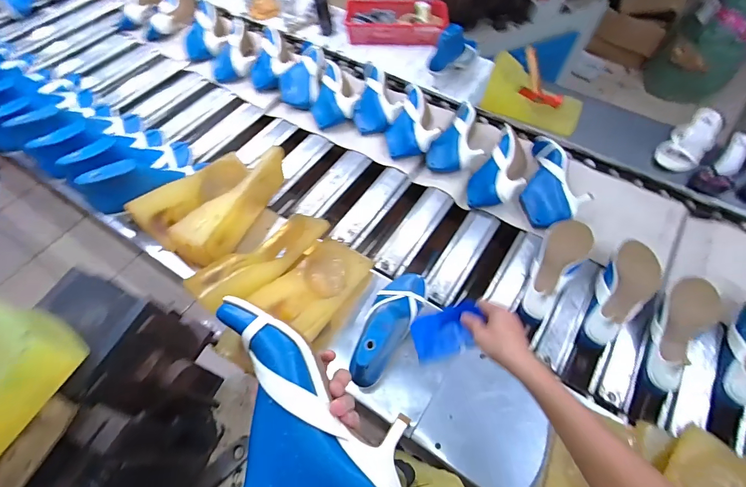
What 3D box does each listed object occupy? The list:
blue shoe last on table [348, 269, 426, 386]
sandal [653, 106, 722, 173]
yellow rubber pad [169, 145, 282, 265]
[{"bbox_3d":[0.032,0.148,0.702,0.091,0.102,0.267,22,36,12],"label":"blue shoe last on table"},{"bbox_3d":[0.841,-0.275,0.960,0.096,0.100,0.185,40,86,20],"label":"sandal"},{"bbox_3d":[-0.317,-0.087,0.838,0.074,0.117,0.313,23,63,13],"label":"yellow rubber pad"}]

